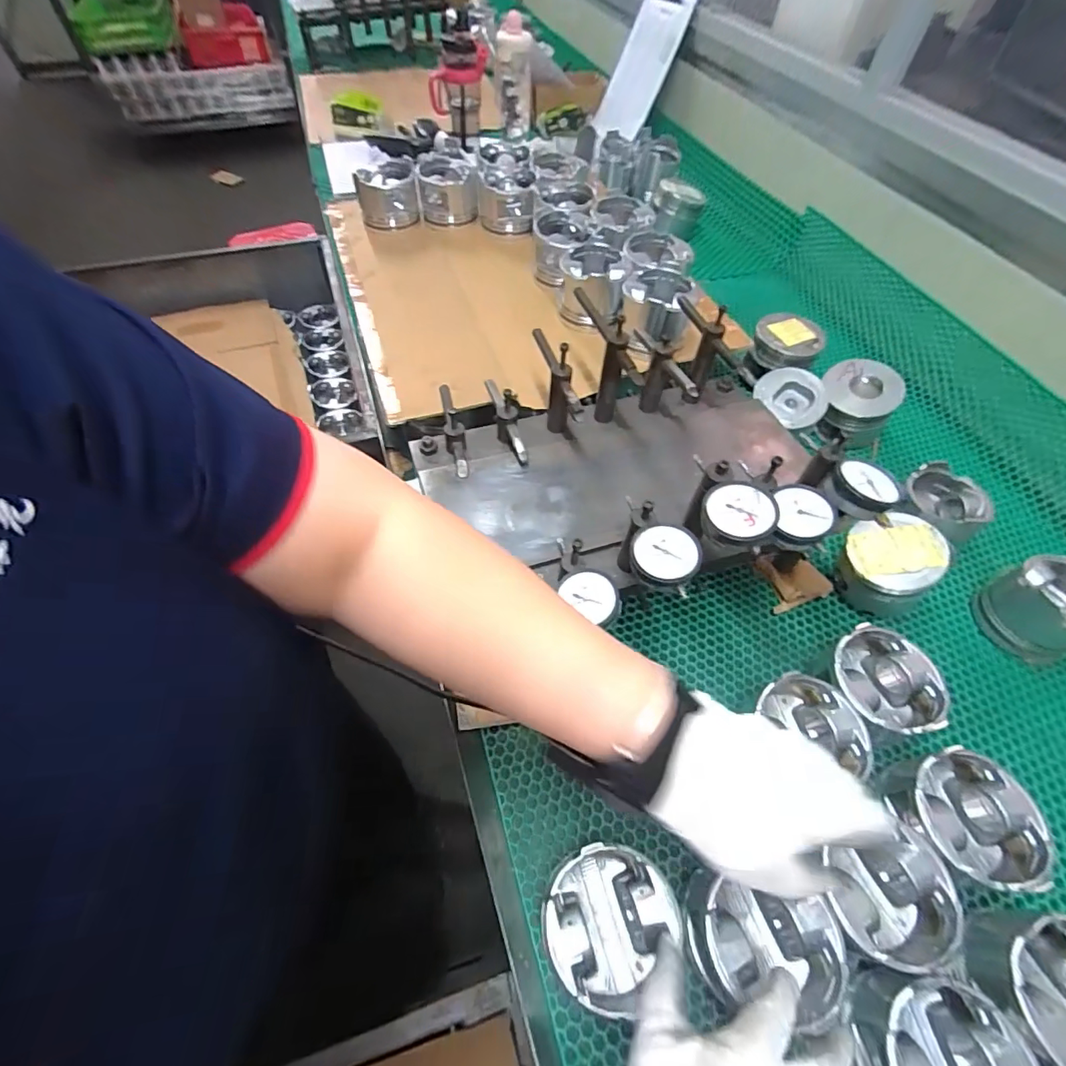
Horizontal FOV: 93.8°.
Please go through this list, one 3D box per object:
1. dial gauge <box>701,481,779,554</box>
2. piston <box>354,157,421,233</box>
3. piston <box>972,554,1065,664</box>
[{"bbox_3d":[0.163,-0.014,0.396,0.053,0.019,0.053,26,69,24],"label":"dial gauge"},{"bbox_3d":[-0.254,-0.589,0.879,0.101,0.078,0.098,-9,57,-8],"label":"piston"},{"bbox_3d":[0.578,0.086,0.561,0.090,0.089,0.093,1,56,-2],"label":"piston"}]

